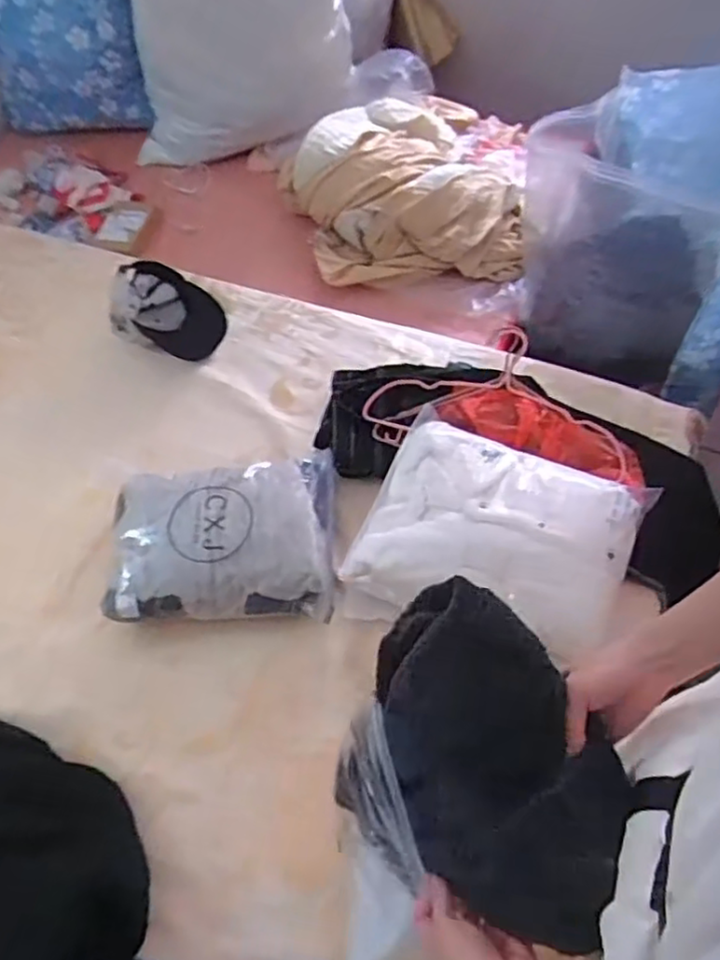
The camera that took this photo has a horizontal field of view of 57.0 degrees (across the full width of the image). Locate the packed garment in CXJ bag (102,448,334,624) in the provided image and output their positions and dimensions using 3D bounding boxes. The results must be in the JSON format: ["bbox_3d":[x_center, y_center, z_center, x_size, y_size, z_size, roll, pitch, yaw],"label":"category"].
[{"bbox_3d":[-0.223,0.084,1.073,0.355,0.078,0.277,-4,60,4],"label":"packed garment in CXJ bag"}]

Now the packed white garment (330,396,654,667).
[{"bbox_3d":[0.201,0.069,0.967,0.360,0.073,0.288,21,65,17],"label":"packed white garment"}]

